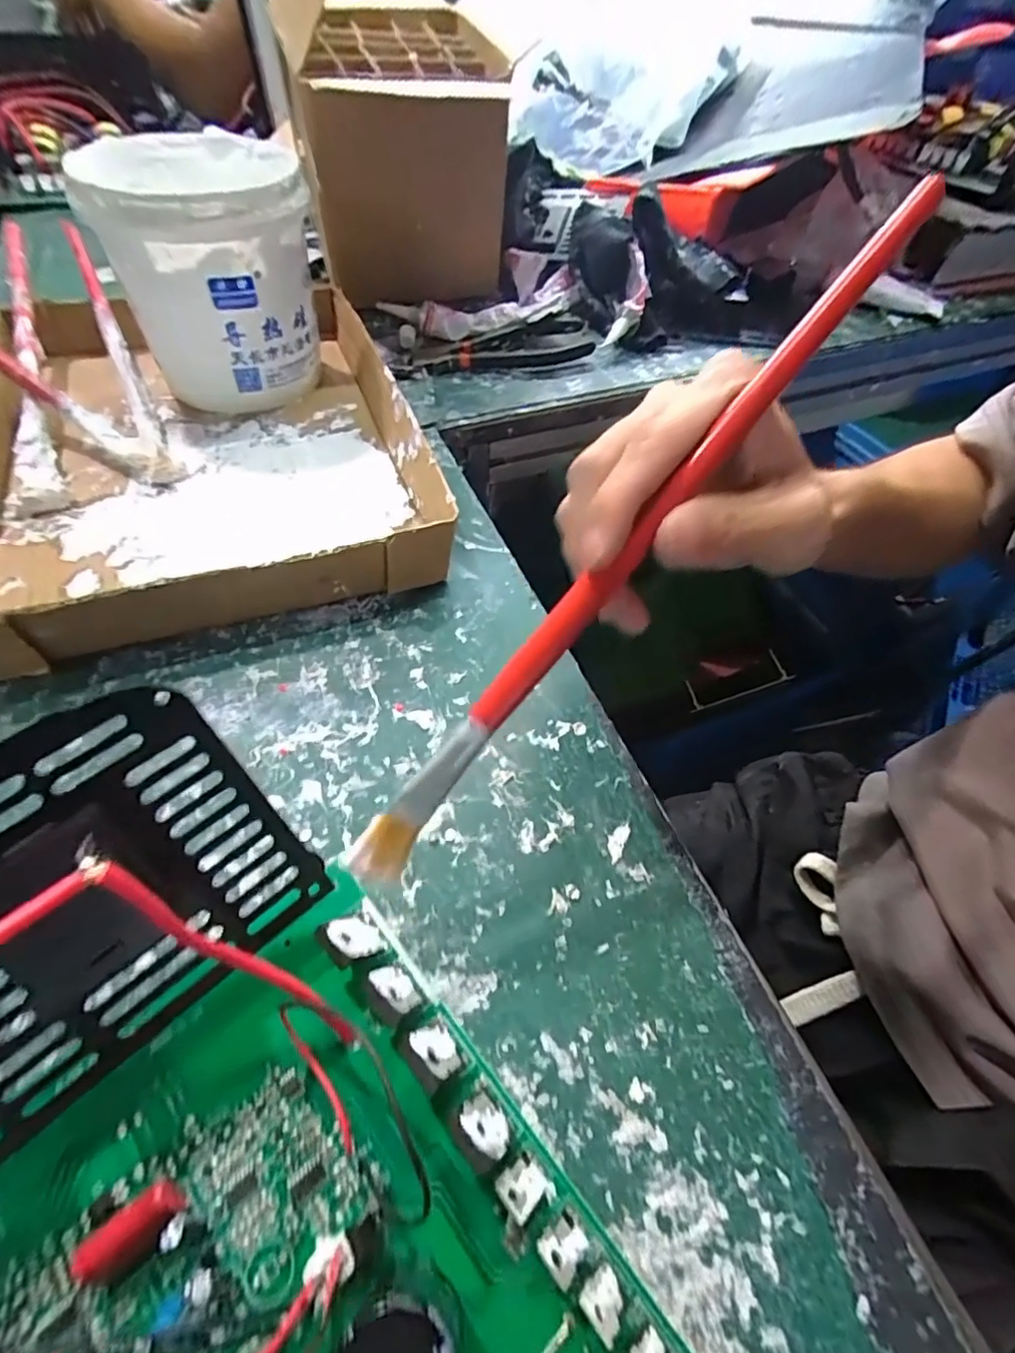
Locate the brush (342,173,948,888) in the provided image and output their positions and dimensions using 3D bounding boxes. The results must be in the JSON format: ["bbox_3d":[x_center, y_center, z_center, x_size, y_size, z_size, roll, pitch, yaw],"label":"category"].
[{"bbox_3d":[0.041,-0.043,0.172,0.013,0.009,0.259,40,89,22],"label":"brush"}]

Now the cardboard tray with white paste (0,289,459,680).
[{"bbox_3d":[-0.183,-0.150,0.352,0.229,0.035,0.306,-16,57,-16],"label":"cardboard tray with white paste"}]

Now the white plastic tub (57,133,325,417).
[{"bbox_3d":[-0.182,-0.247,0.372,0.110,0.118,0.112,3,53,-3],"label":"white plastic tub"}]

